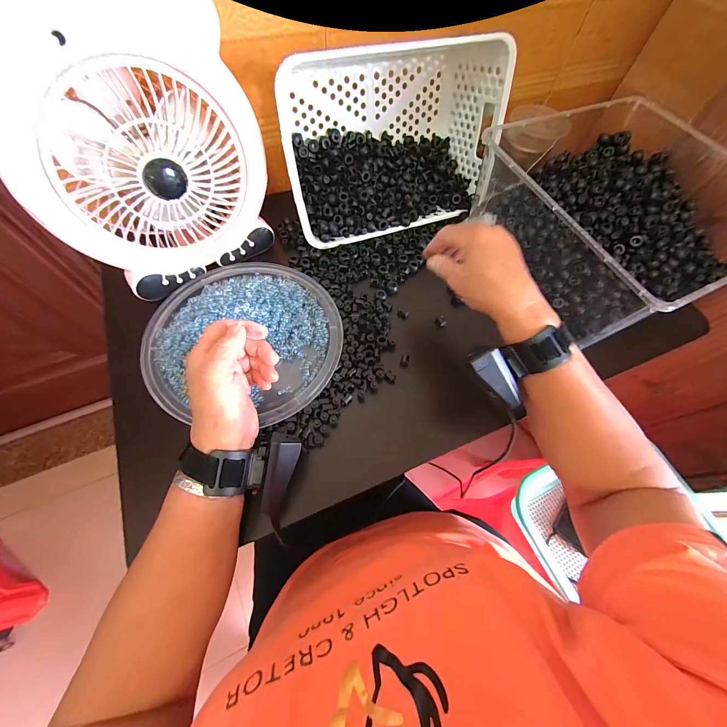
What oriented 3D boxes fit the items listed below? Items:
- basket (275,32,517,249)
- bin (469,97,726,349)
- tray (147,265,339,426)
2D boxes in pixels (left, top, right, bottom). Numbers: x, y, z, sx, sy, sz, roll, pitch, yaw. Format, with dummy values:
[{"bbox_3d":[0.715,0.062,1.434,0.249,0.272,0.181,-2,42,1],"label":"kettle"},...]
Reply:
[{"bbox_3d":[0.034,-0.309,0.451,0.305,0.206,0.122,-18,42,-13],"label":"basket"},{"bbox_3d":[0.361,-0.199,0.433,0.358,0.131,0.293,-21,67,-13],"label":"bin"},{"bbox_3d":[-0.145,-0.042,0.386,0.230,0.027,0.215,1,64,-3],"label":"tray"}]

